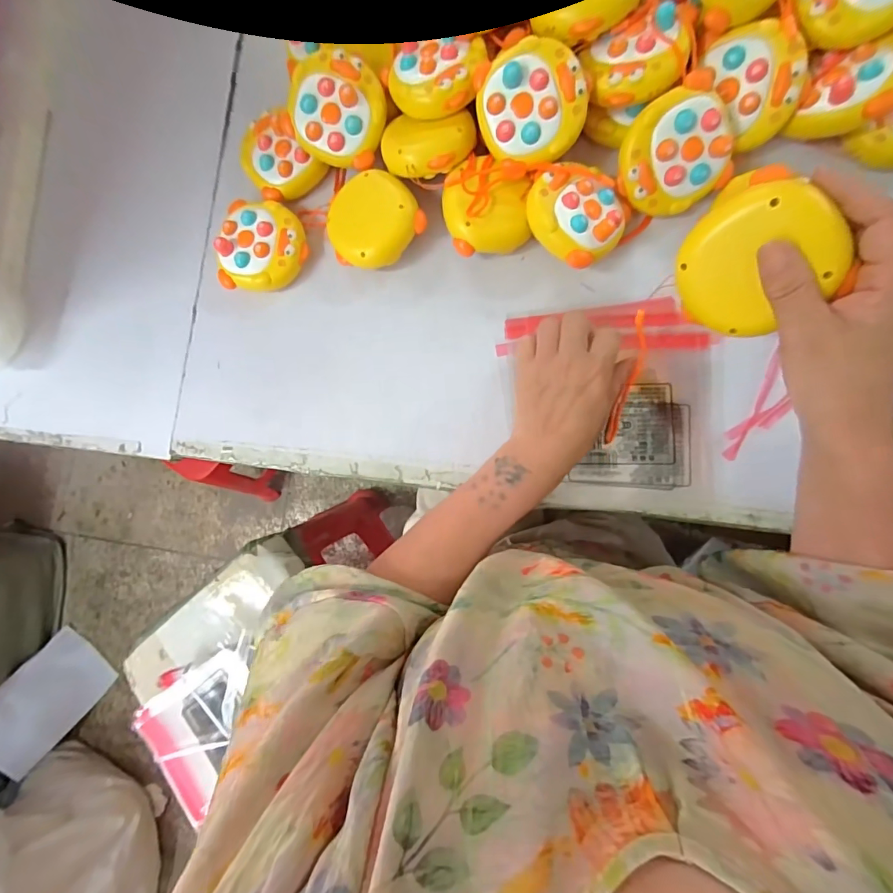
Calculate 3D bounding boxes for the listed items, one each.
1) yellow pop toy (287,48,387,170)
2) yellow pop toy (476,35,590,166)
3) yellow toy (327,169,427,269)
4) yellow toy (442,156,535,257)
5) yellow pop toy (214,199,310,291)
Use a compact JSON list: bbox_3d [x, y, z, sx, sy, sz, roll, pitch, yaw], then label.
[{"bbox_3d":[-0.099,-0.305,0.405,0.084,0.038,0.084,-1,110,-4],"label":"yellow pop toy"},{"bbox_3d":[0.069,-0.280,0.365,0.084,0.037,0.082,7,112,1],"label":"yellow pop toy"},{"bbox_3d":[-0.068,-0.211,0.415,0.086,0.025,0.076,-20,83,6],"label":"yellow toy"},{"bbox_3d":[0.037,-0.212,0.396,0.075,0.040,0.077,-7,84,7],"label":"yellow toy"},{"bbox_3d":[-0.176,-0.193,0.429,0.078,0.024,0.082,-1,85,8],"label":"yellow pop toy"}]

